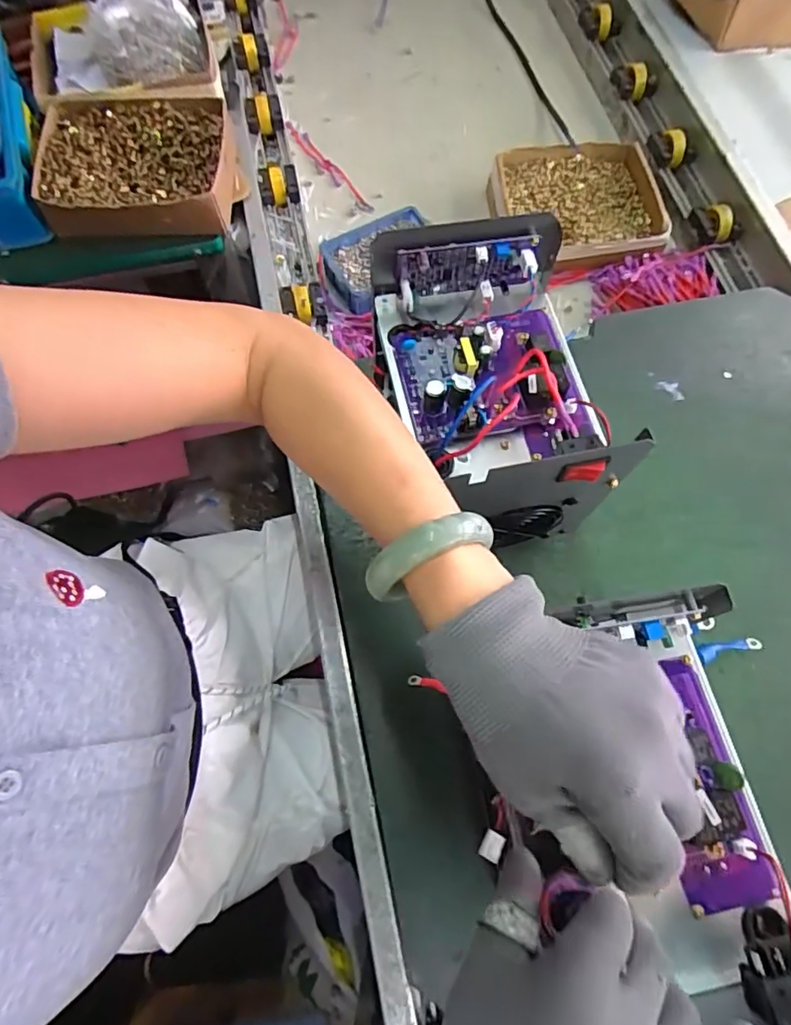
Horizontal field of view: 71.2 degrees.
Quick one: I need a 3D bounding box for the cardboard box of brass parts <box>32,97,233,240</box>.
[{"bbox_3d":[-0.313,-0.422,0.676,0.218,0.052,0.189,-3,69,-1],"label":"cardboard box of brass parts"}]

